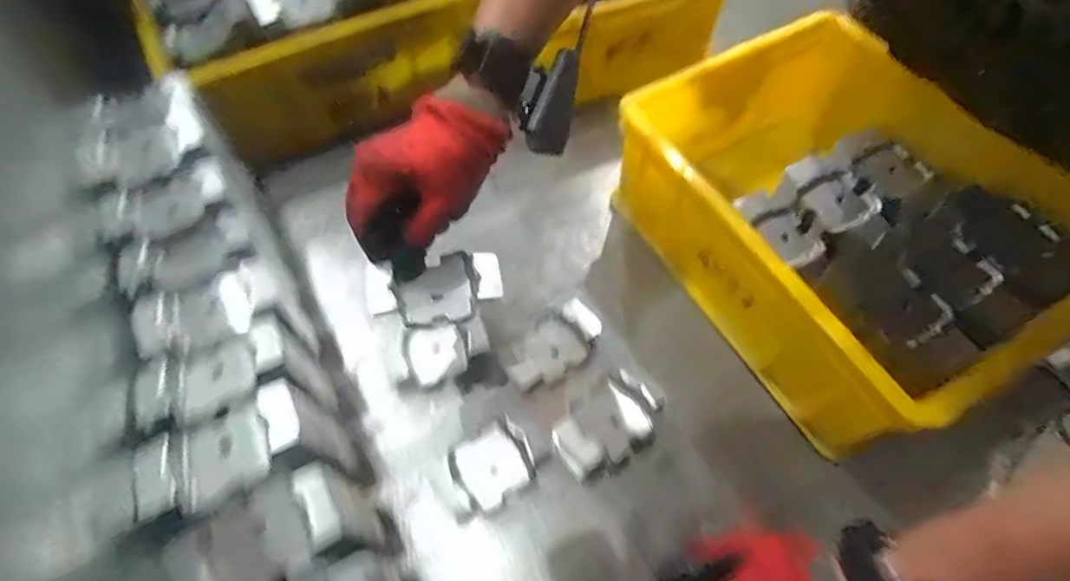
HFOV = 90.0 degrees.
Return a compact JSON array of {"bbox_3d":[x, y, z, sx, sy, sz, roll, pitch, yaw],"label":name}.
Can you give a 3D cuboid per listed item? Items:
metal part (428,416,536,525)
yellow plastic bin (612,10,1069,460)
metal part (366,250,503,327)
[{"bbox_3d":[-0.040,0.143,0.427,0.078,0.017,0.055,-30,64,-15],"label":"metal part"},{"bbox_3d":[0.265,-0.068,0.479,0.262,0.126,0.340,-24,63,-12],"label":"yellow plastic bin"},{"bbox_3d":[-0.070,-0.001,0.373,0.089,0.021,0.053,-14,61,-7],"label":"metal part"}]

